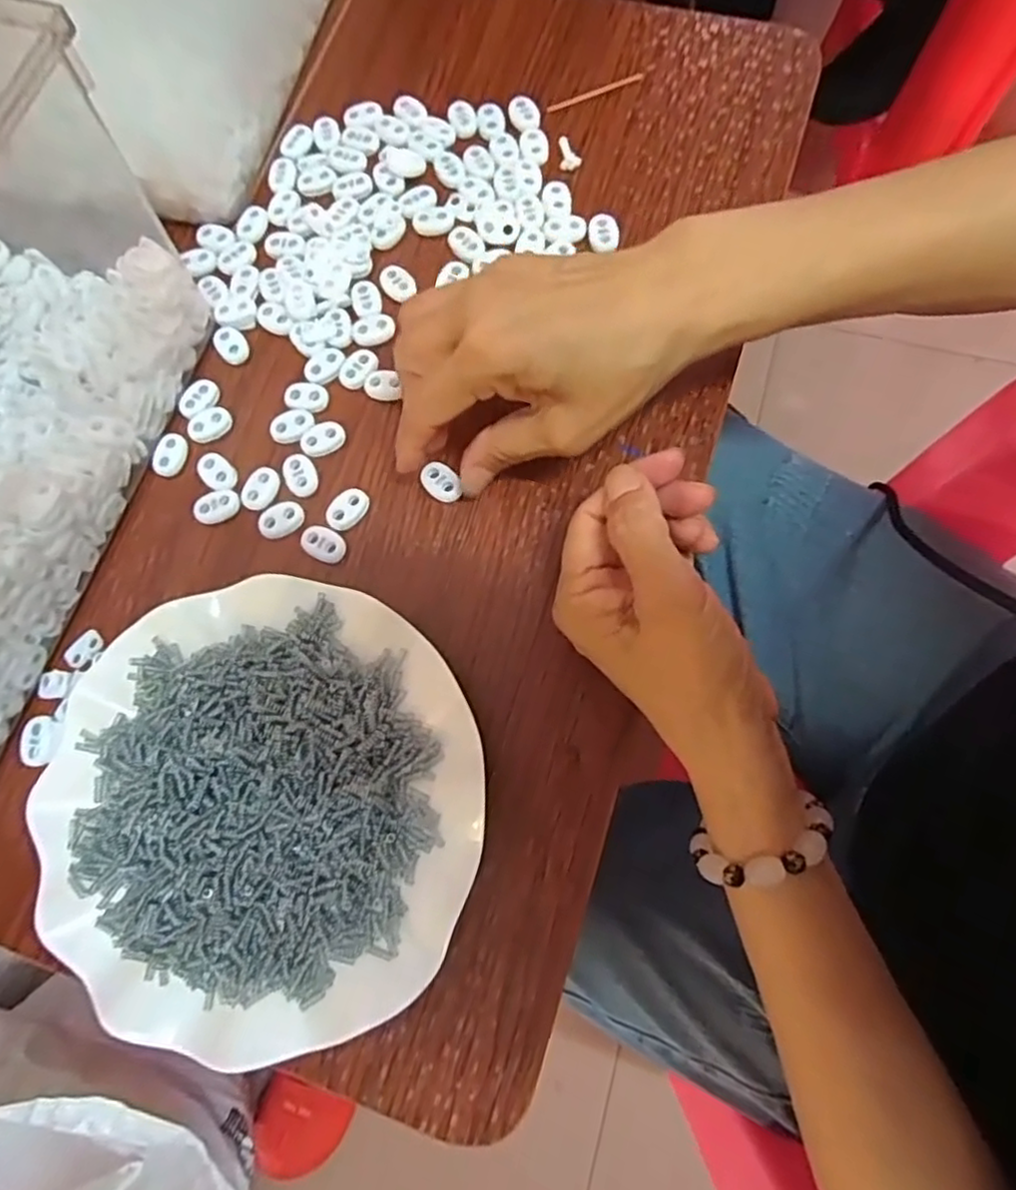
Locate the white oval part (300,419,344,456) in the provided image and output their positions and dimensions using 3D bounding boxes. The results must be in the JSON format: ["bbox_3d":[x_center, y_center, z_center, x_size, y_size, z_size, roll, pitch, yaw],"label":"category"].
[{"bbox_3d":[-0.093,-0.079,0.337,0.022,0.004,0.016,-31,76,-7],"label":"white oval part"}]

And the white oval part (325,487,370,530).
[{"bbox_3d":[-0.079,-0.042,0.327,0.017,0.004,0.023,32,77,10],"label":"white oval part"}]

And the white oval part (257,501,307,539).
[{"bbox_3d":[-0.110,-0.037,0.328,0.023,0.004,0.015,-32,76,-7],"label":"white oval part"}]

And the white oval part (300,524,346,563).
[{"bbox_3d":[-0.089,-0.025,0.323,0.022,0.004,0.015,23,76,8],"label":"white oval part"}]

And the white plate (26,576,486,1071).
[{"bbox_3d":[-0.104,0.085,0.281,0.181,0.022,0.177,0,74,1],"label":"white plate"}]

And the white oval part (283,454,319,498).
[{"bbox_3d":[-0.103,-0.060,0.333,0.016,0.004,0.024,-24,75,-5],"label":"white oval part"}]

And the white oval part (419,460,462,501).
[{"bbox_3d":[-0.032,-0.055,0.326,0.015,0.004,0.023,-43,77,-10],"label":"white oval part"}]

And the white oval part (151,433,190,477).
[{"bbox_3d":[-0.171,-0.072,0.342,0.015,0.004,0.022,10,74,4],"label":"white oval part"}]

